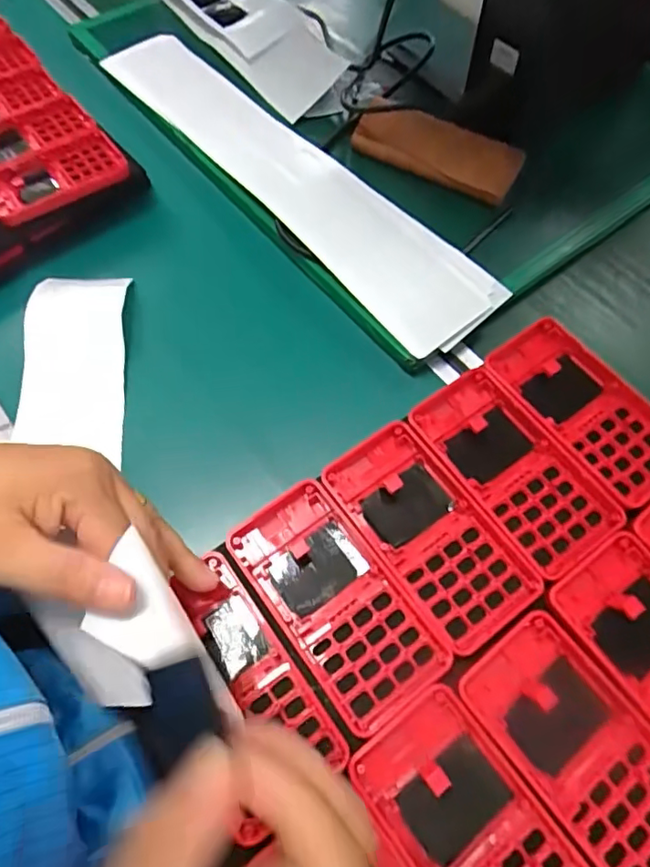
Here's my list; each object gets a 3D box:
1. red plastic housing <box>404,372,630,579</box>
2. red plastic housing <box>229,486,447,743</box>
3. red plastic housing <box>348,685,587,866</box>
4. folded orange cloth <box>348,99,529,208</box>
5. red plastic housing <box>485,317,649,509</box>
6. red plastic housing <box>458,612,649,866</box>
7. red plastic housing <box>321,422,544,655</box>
[{"bbox_3d":[0.109,0.020,0.325,0.062,0.016,0.119,-33,69,-16],"label":"red plastic housing"},{"bbox_3d":[0.006,0.087,0.294,0.061,0.016,0.120,-34,69,-17],"label":"red plastic housing"},{"bbox_3d":[0.071,0.182,0.247,0.059,0.009,0.122,-35,69,-17],"label":"red plastic housing"},{"bbox_3d":[0.107,-0.275,0.537,0.157,0.038,0.042,25,65,11],"label":"folded orange cloth"},{"bbox_3d":[0.160,-0.016,0.342,0.062,0.015,0.121,-34,69,-17],"label":"red plastic housing"},{"bbox_3d":[0.125,0.151,0.262,0.060,0.011,0.123,-35,69,-17],"label":"red plastic housing"},{"bbox_3d":[0.058,0.054,0.309,0.060,0.014,0.120,-32,69,-16],"label":"red plastic housing"}]

